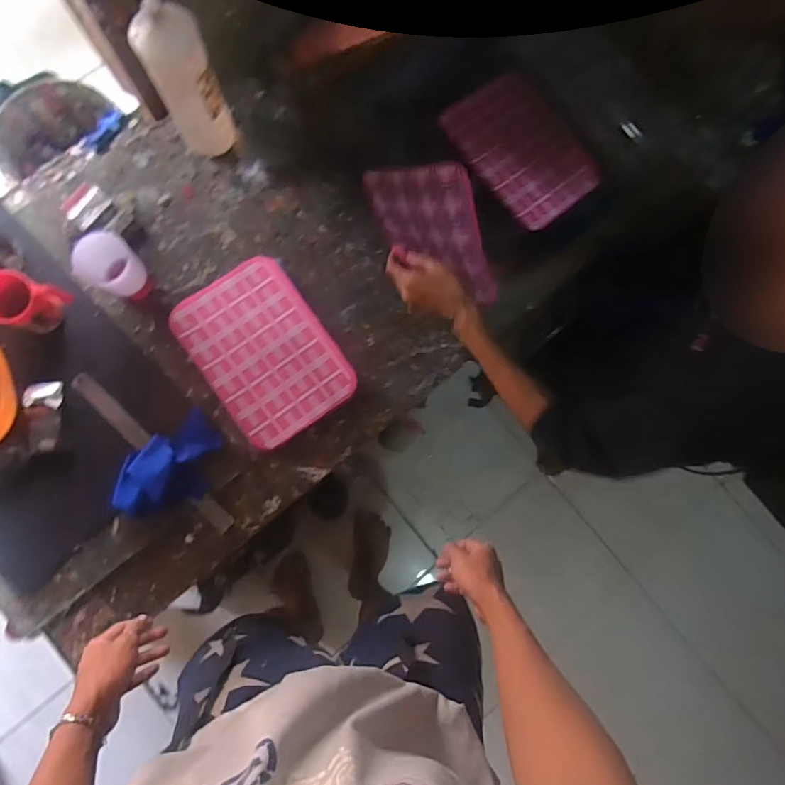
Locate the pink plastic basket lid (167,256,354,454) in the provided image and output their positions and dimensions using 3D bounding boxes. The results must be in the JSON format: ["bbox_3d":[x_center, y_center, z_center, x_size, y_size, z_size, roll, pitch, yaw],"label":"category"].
[{"bbox_3d":[-0.204,-0.067,0.767,0.194,0.011,0.275,-35,86,-8],"label":"pink plastic basket lid"}]

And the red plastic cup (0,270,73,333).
[{"bbox_3d":[-0.541,-0.133,0.707,0.067,0.090,0.085,34,81,1],"label":"red plastic cup"}]

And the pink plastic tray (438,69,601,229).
[{"bbox_3d":[0.244,-0.452,0.893,0.226,0.017,0.277,-37,89,-19],"label":"pink plastic tray"}]

